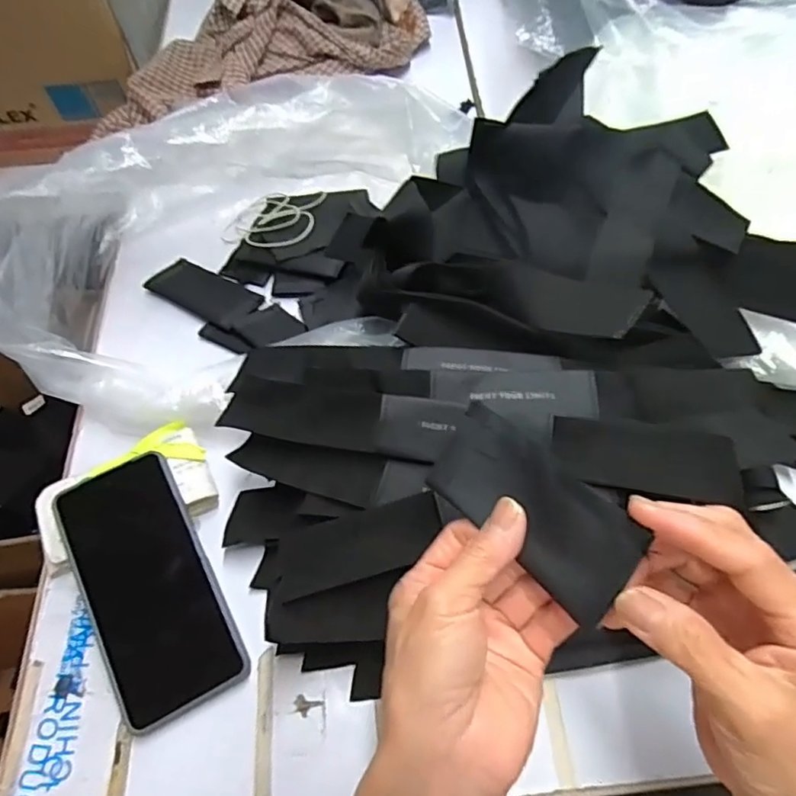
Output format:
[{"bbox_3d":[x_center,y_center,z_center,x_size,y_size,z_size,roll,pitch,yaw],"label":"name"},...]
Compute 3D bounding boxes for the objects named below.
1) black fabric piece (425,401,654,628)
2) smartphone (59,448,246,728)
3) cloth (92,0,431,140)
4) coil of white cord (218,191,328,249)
[{"bbox_3d":[0.058,0.048,0.264,0.102,0.008,0.048,39,108,38],"label":"black fabric piece"},{"bbox_3d":[-0.165,0.122,0.386,0.079,0.009,0.166,-27,70,-10],"label":"smartphone"},{"bbox_3d":[-0.150,-0.409,0.669,0.265,0.109,0.329,20,61,14],"label":"cloth"},{"bbox_3d":[-0.126,-0.174,0.579,0.093,0.017,0.083,7,58,7],"label":"coil of white cord"}]

